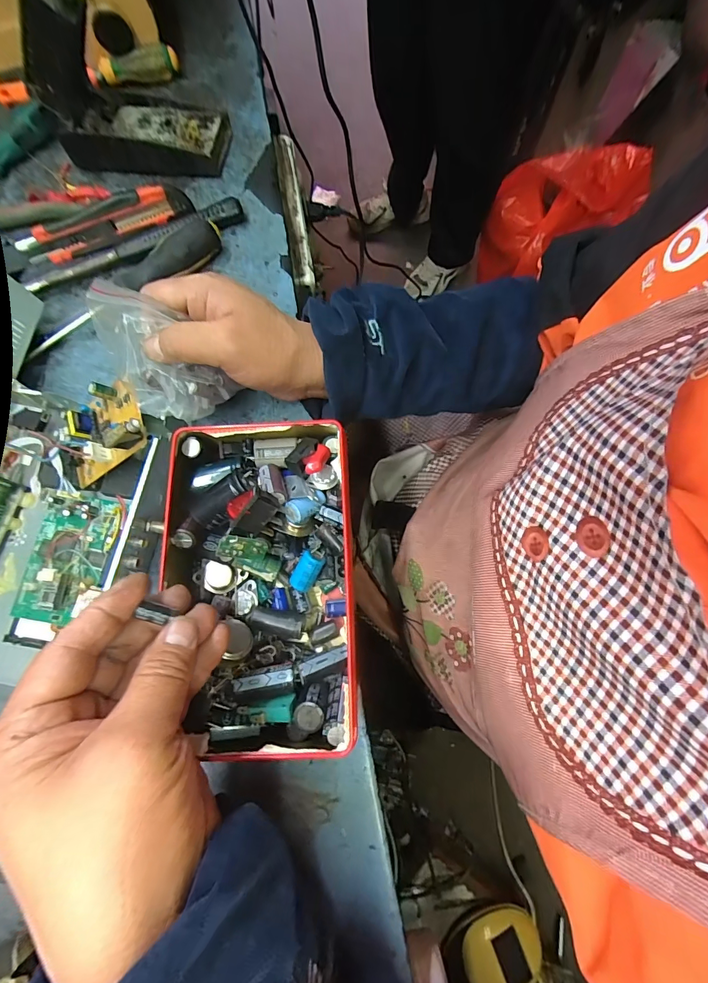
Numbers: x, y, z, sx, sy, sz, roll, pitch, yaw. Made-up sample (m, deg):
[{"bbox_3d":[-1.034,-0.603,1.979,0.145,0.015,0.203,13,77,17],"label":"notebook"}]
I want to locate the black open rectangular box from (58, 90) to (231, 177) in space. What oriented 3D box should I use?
[{"bbox_3d":[-0.215,-0.378,0.425,0.158,0.032,0.077,6,74,4],"label":"black open rectangular box"}]

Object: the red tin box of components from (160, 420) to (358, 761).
[{"bbox_3d":[-0.065,0.056,0.271,0.124,0.056,0.198,-3,74,1],"label":"red tin box of components"}]

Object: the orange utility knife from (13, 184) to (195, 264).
[{"bbox_3d":[-0.233,-0.252,0.382,0.156,0.035,0.028,-24,74,-5],"label":"orange utility knife"}]

